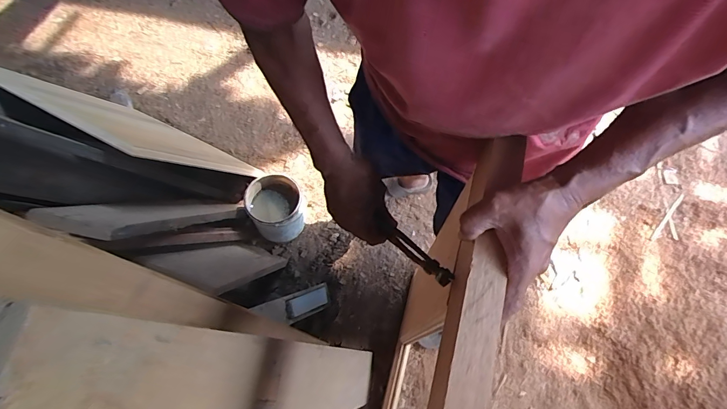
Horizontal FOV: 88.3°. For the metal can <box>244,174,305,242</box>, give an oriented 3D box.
[{"bbox_3d":[-0.292,0.022,1.288,0.181,0.193,0.181,0,69,1],"label":"metal can"}]

